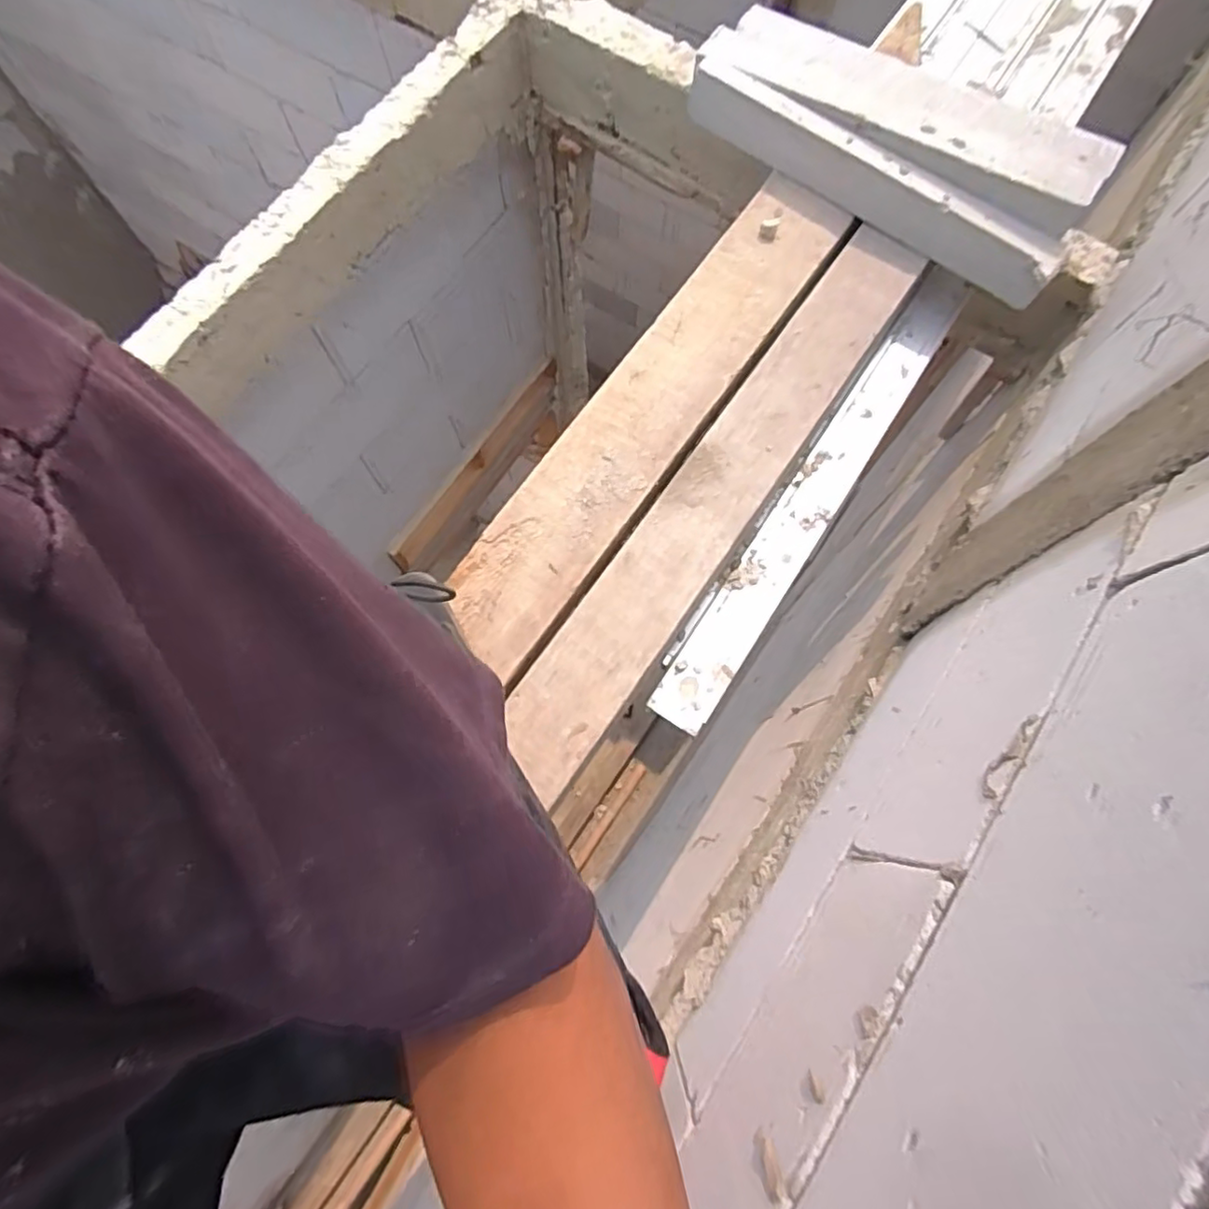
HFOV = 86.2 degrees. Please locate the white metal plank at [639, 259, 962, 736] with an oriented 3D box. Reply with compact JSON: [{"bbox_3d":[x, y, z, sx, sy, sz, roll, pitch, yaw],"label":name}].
[{"bbox_3d":[0.319,-0.189,0.947,0.087,0.031,0.837,33,76,9],"label":"white metal plank"}]

